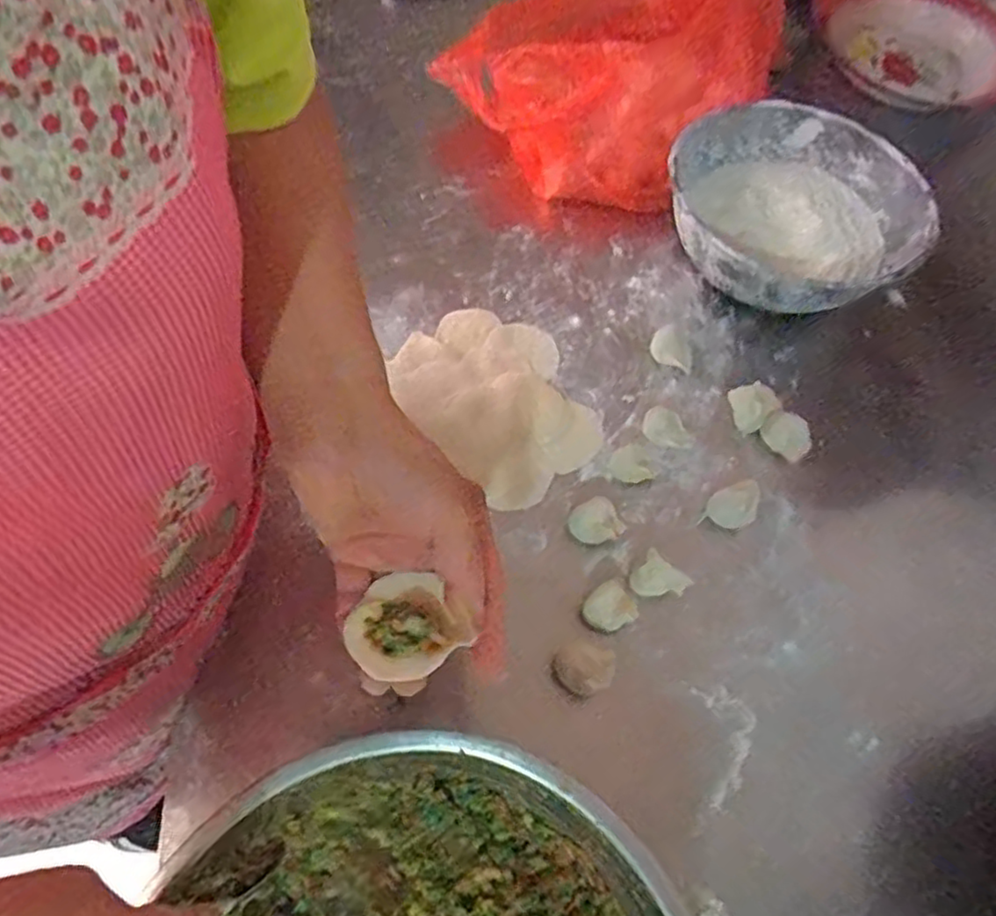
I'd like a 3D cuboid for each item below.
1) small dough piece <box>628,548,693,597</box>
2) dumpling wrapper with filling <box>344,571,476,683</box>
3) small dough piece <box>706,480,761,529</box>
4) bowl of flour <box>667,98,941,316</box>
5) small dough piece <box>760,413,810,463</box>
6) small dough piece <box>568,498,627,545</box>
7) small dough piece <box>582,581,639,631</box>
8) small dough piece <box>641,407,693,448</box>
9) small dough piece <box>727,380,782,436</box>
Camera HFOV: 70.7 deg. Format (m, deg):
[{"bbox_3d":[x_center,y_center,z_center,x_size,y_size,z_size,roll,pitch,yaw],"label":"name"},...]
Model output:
[{"bbox_3d":[0.113,0.086,0.498,0.030,0.026,0.035,-38,72,-20],"label":"small dough piece"},{"bbox_3d":[-0.047,0.083,0.344,0.050,0.015,0.050,0,68,-1],"label":"dumpling wrapper with filling"},{"bbox_3d":[0.181,0.036,0.533,0.039,0.036,0.031,-28,69,-16],"label":"small dough piece"},{"bbox_3d":[0.256,-0.222,0.631,0.214,0.076,0.218,2,64,-3],"label":"bowl of flour"},{"bbox_3d":[0.233,-0.019,0.564,0.028,0.022,0.039,-37,72,-19],"label":"small dough piece"},{"bbox_3d":[0.074,0.049,0.532,0.037,0.017,0.034,2,64,-3],"label":"small dough piece"},{"bbox_3d":[0.077,0.105,0.489,0.031,0.018,0.031,2,64,-3],"label":"small dough piece"},{"bbox_3d":[0.138,-0.022,0.569,0.043,0.015,0.030,36,67,13],"label":"small dough piece"},{"bbox_3d":[0.206,-0.043,0.570,0.028,0.029,0.036,-25,68,-15],"label":"small dough piece"}]

